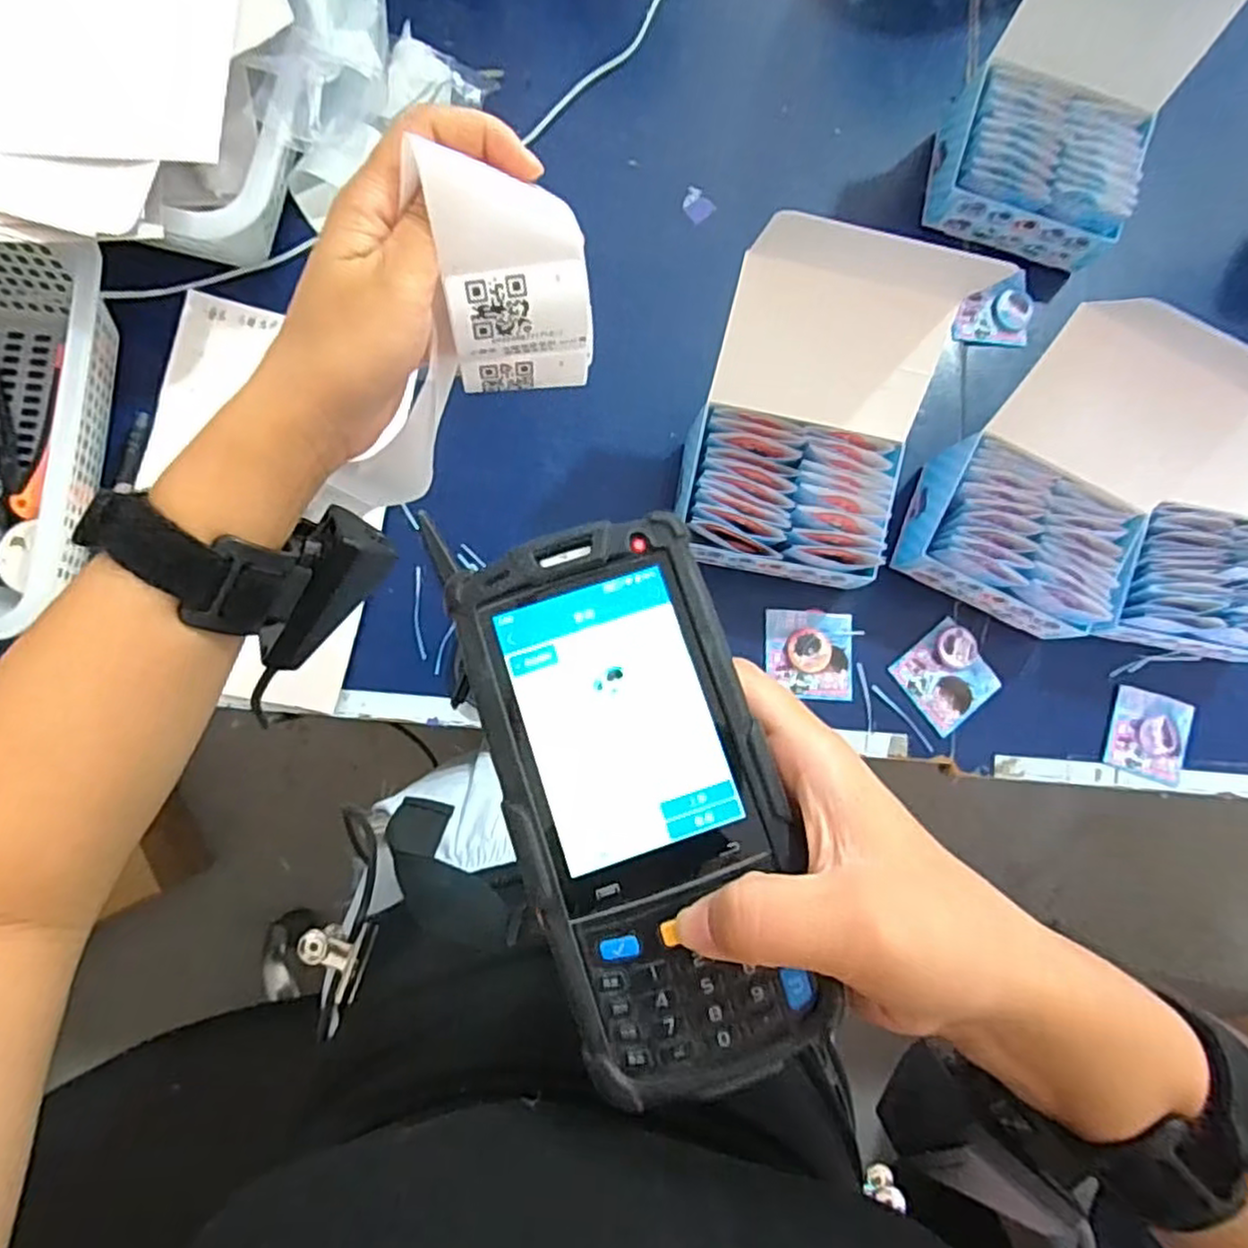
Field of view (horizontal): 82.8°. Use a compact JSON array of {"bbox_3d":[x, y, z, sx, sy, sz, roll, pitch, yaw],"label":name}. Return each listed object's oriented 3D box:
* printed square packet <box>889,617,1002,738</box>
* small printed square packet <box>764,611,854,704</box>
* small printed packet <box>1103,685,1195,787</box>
[{"bbox_3d":[0.255,0.041,0.556,0.071,0.011,0.068,-40,90,-9],"label":"printed square packet"},{"bbox_3d":[0.144,0.023,0.544,0.068,0.007,0.067,3,84,-6],"label":"small printed square packet"},{"bbox_3d":[0.429,0.091,0.578,0.063,0.008,0.069,15,88,3],"label":"small printed packet"}]

